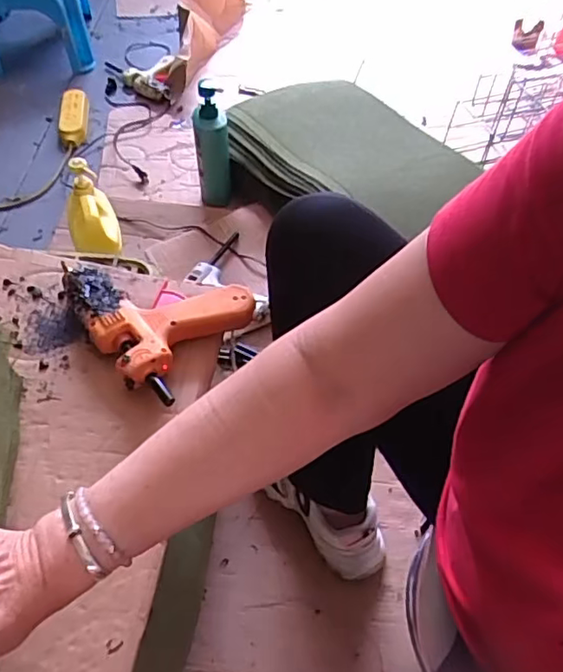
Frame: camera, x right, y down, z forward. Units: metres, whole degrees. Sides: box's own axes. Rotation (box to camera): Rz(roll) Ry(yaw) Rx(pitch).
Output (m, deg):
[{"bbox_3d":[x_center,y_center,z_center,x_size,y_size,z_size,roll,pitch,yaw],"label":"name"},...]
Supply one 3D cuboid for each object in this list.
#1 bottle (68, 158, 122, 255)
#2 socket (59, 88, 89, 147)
[{"bbox_3d":[-0.306,-0.202,0.911,0.073,0.059,0.153,-15,86,-15],"label":"bottle"},{"bbox_3d":[-0.492,-0.526,1.359,0.064,0.042,0.204,-4,54,-8],"label":"socket"}]

